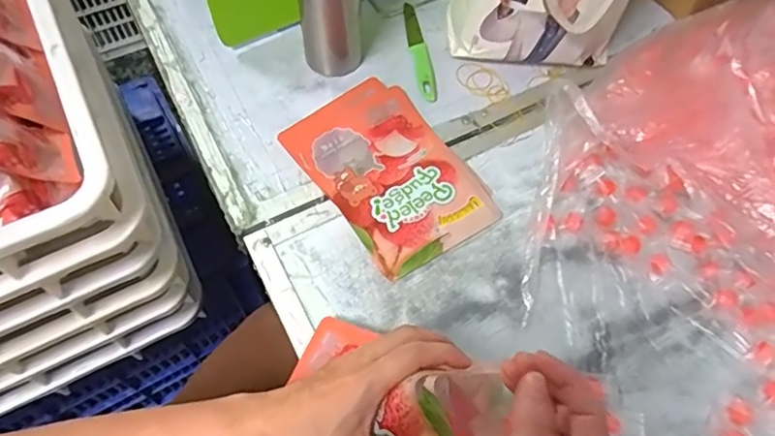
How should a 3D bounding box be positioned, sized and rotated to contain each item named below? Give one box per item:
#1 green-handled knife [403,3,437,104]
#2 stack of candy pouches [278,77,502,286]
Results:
[{"bbox_3d":[0.044,-0.232,0.761,0.025,0.006,0.188,-8,60,-6],"label":"green-handled knife"},{"bbox_3d":[0.003,-0.058,0.653,0.163,0.017,0.242,-31,65,-18],"label":"stack of candy pouches"}]

